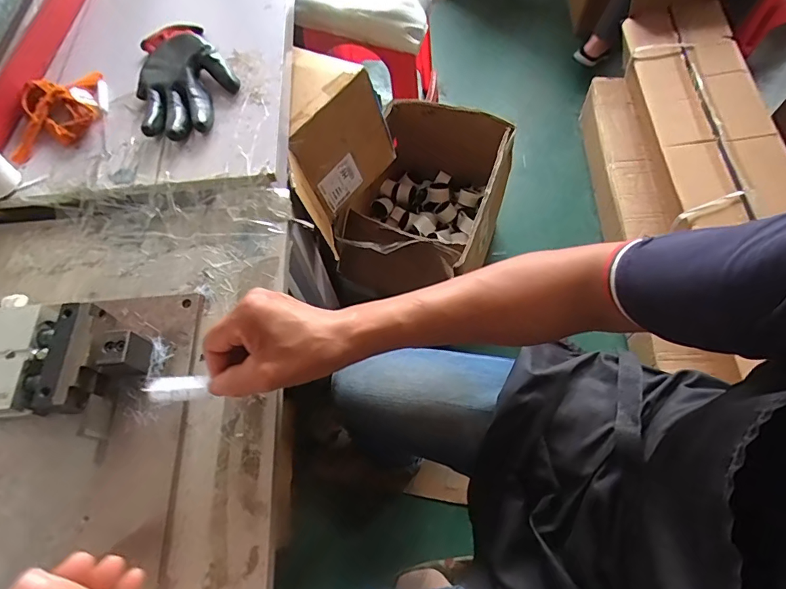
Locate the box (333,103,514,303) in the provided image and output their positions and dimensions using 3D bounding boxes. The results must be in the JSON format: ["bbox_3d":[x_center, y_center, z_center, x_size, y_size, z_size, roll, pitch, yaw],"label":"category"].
[{"bbox_3d":[0.065,-0.196,1.033,0.339,0.256,0.421,15,66,10],"label":"box"}]

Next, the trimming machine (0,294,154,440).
[{"bbox_3d":[-0.330,0.060,0.406,0.204,0.042,0.121,2,64,4],"label":"trimming machine"}]

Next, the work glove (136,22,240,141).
[{"bbox_3d":[-0.265,-0.278,0.560,0.115,0.034,0.203,-21,65,-7],"label":"work glove"}]

